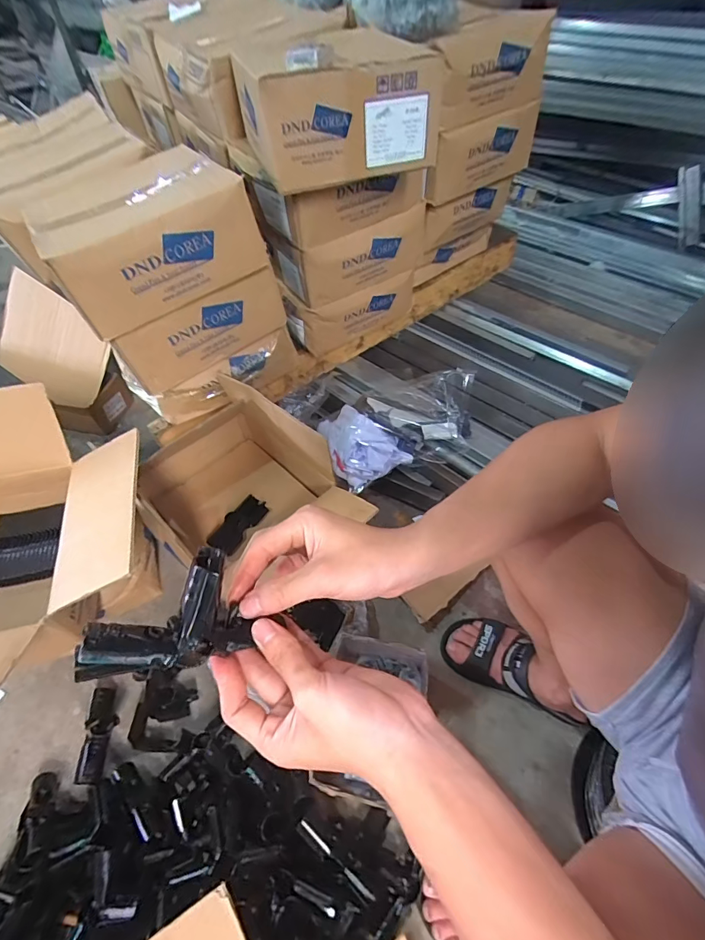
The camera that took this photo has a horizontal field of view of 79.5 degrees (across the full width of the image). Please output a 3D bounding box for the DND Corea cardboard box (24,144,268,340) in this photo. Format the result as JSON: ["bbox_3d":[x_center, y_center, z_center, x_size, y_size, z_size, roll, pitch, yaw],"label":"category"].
[{"bbox_3d":[-0.349,-0.402,0.716,0.308,0.153,0.277,-29,55,-19],"label":"DND Corea cardboard box"}]

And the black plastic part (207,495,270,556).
[{"bbox_3d":[-0.232,0.111,0.868,0.057,0.015,0.127,45,75,-18],"label":"black plastic part"}]

